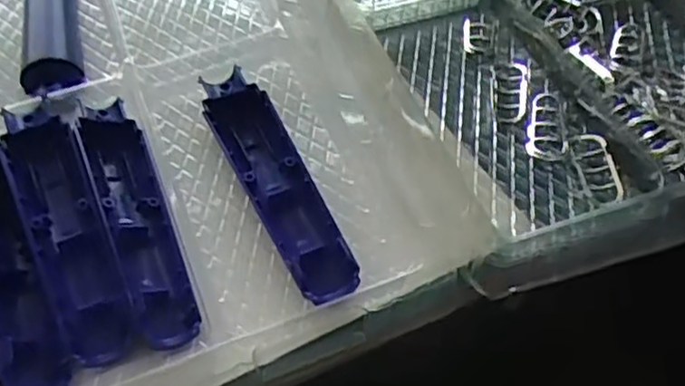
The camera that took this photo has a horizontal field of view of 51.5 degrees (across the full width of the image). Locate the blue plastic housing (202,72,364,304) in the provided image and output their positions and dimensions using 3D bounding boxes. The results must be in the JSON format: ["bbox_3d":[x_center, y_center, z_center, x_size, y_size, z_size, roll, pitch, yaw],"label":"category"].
[{"bbox_3d":[-0.036,-0.007,0.397,0.040,0.021,0.164,-22,55,-15],"label":"blue plastic housing"}]

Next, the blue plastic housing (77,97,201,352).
[{"bbox_3d":[-0.113,0.007,0.383,0.032,0.018,0.166,-19,54,-13],"label":"blue plastic housing"}]

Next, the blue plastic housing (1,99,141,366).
[{"bbox_3d":[-0.148,0.013,0.376,0.036,0.016,0.170,-23,55,-15],"label":"blue plastic housing"}]

